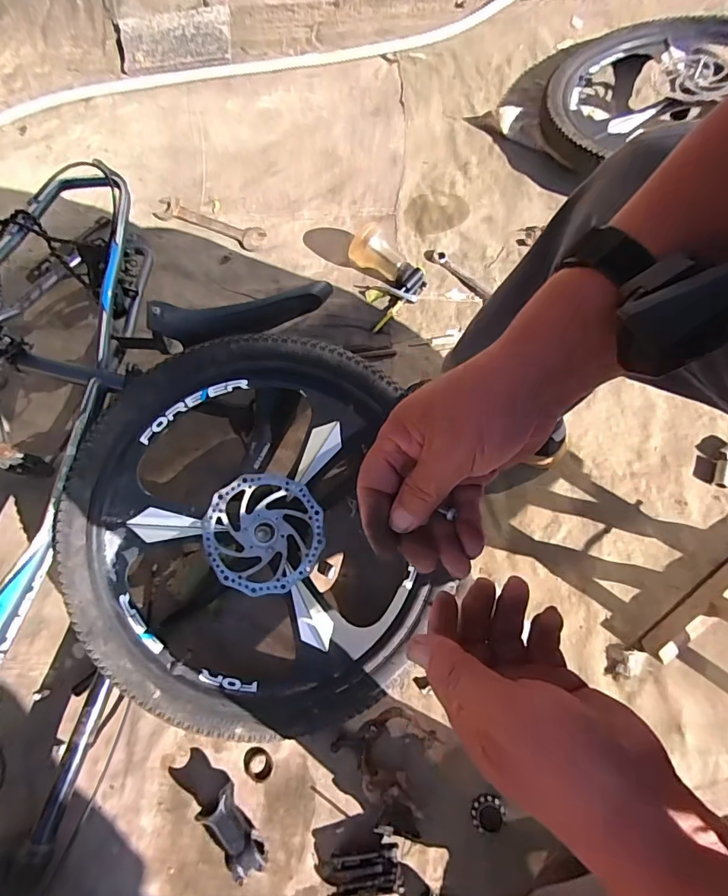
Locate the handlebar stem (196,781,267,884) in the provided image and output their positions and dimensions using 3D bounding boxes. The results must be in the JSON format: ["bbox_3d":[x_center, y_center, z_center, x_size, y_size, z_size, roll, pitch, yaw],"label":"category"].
[{"bbox_3d":[-0.166,0.493,0.589,0.048,0.038,0.100,-38,72,-12],"label":"handlebar stem"}]

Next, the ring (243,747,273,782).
[{"bbox_3d":[-0.146,0.434,0.634,0.037,0.005,0.042,-35,71,-11],"label":"ring"}]

